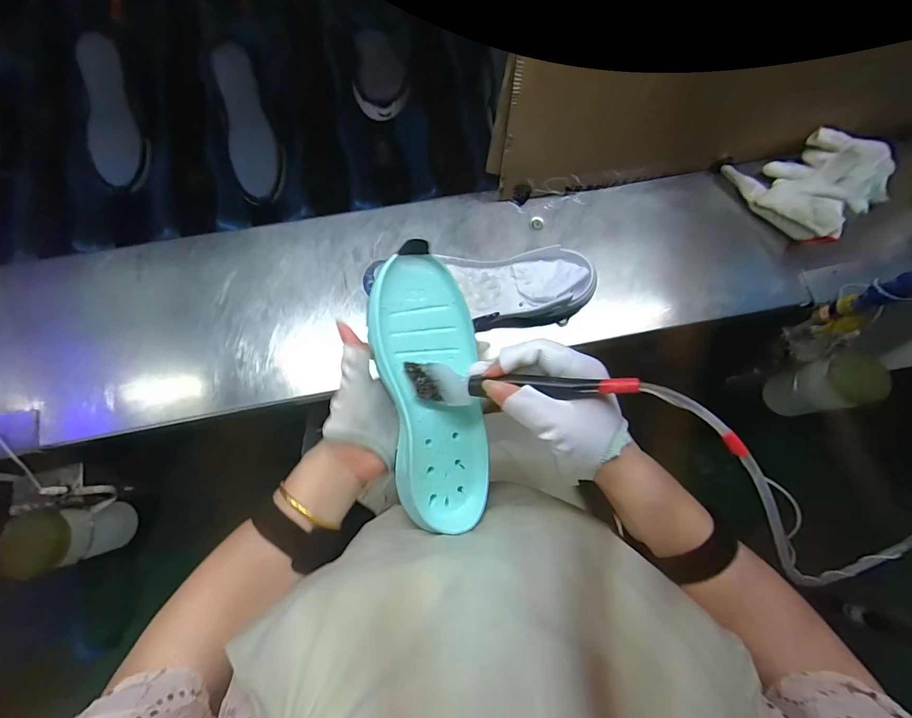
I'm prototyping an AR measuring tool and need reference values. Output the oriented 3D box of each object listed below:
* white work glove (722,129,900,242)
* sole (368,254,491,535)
[{"bbox_3d":[0.475,-0.220,0.528,0.190,0.056,0.134,-13,78,-4],"label":"white work glove"},{"bbox_3d":[-0.017,0.027,0.333,0.085,0.030,0.212,-11,94,-29],"label":"sole"}]

